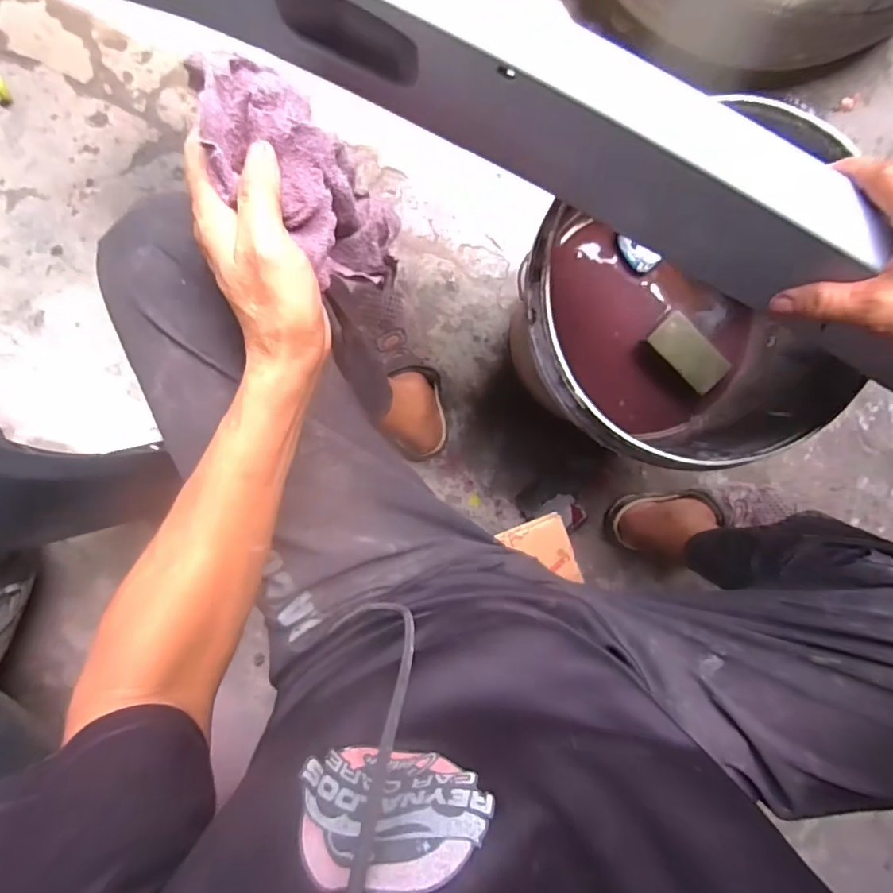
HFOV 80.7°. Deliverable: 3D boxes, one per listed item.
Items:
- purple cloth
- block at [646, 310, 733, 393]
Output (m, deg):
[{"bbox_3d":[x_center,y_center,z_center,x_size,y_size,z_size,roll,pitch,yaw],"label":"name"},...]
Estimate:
[{"bbox_3d":[-0.088,-0.167,0.355,0.052,0.180,0.072,42,94,28],"label":"purple cloth"},{"bbox_3d":[0.286,-0.109,0.618,0.099,0.019,0.047,43,94,-4],"label":"block"}]

